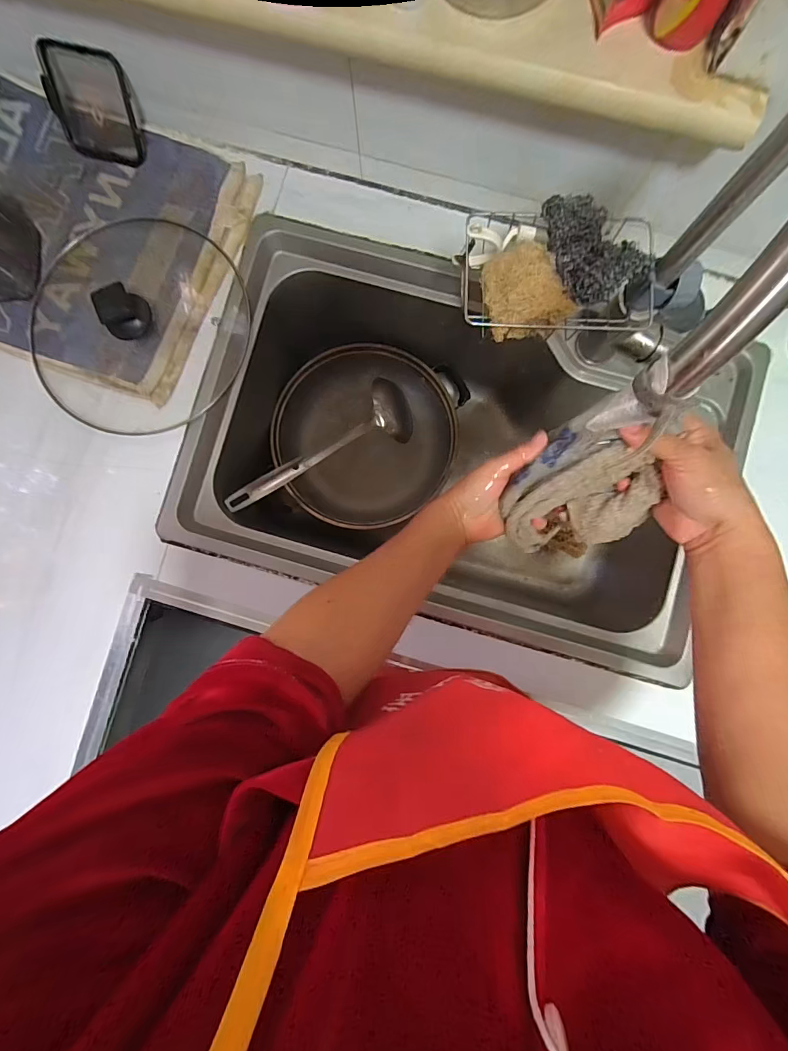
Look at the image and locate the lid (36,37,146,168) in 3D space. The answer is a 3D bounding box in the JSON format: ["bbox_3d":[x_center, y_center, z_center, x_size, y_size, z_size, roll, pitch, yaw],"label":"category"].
[{"bbox_3d":[-0.369,-0.517,0.531,0.115,0.101,0.029,17,48,4],"label":"lid"}]

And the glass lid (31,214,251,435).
[{"bbox_3d":[-0.328,-0.258,0.533,0.261,0.073,0.262,0,87,2],"label":"glass lid"}]

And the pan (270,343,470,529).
[{"bbox_3d":[-0.044,-0.141,0.721,0.289,0.087,0.280,6,87,2],"label":"pan"}]

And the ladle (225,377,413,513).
[{"bbox_3d":[-0.103,-0.116,0.651,0.332,0.054,0.093,-34,86,-20],"label":"ladle"}]

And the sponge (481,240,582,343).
[{"bbox_3d":[0.128,-0.224,0.415,0.078,0.041,0.082,-12,82,26],"label":"sponge"}]

